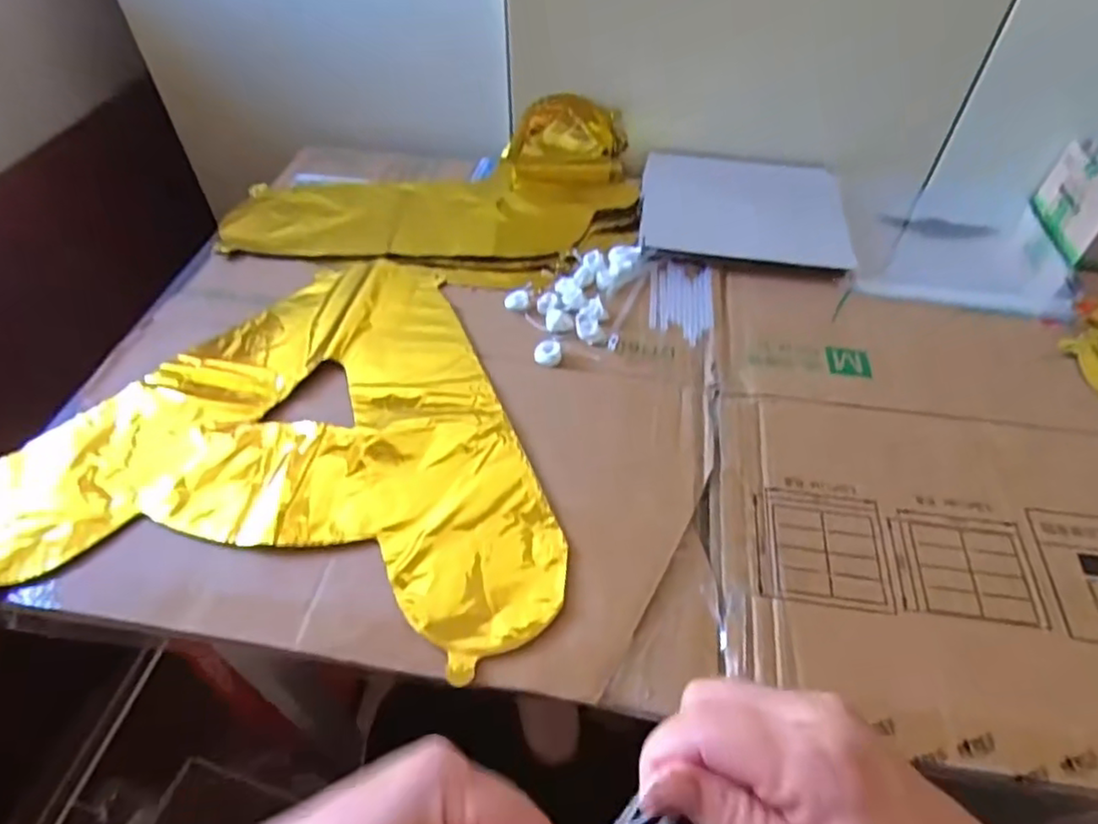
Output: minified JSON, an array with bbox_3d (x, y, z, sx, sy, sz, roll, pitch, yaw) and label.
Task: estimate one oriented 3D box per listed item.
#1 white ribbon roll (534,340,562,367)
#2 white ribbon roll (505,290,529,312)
[{"bbox_3d":[-0.001,-0.047,0.517,0.021,0.009,0.021,0,50,0],"label":"white ribbon roll"},{"bbox_3d":[-0.028,-0.097,0.562,0.020,0.010,0.018,-3,50,-3],"label":"white ribbon roll"}]

